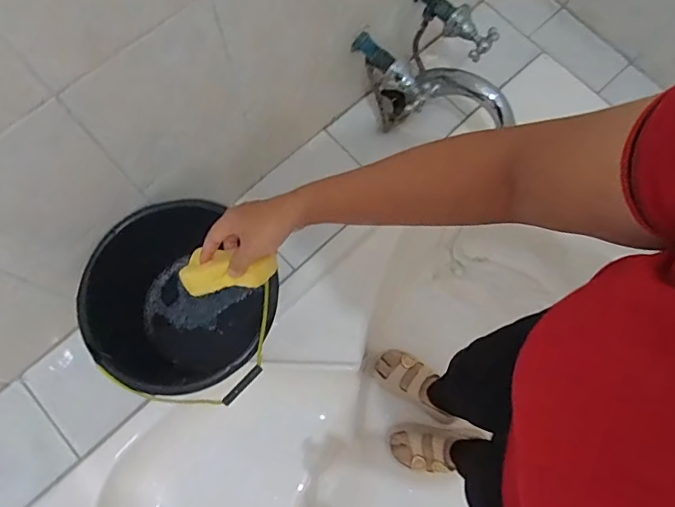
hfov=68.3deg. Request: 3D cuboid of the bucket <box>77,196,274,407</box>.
[{"bbox_3d":[-0.241,0.095,0.851,0.289,0.268,0.324,-21,76,-7],"label":"bucket"}]

